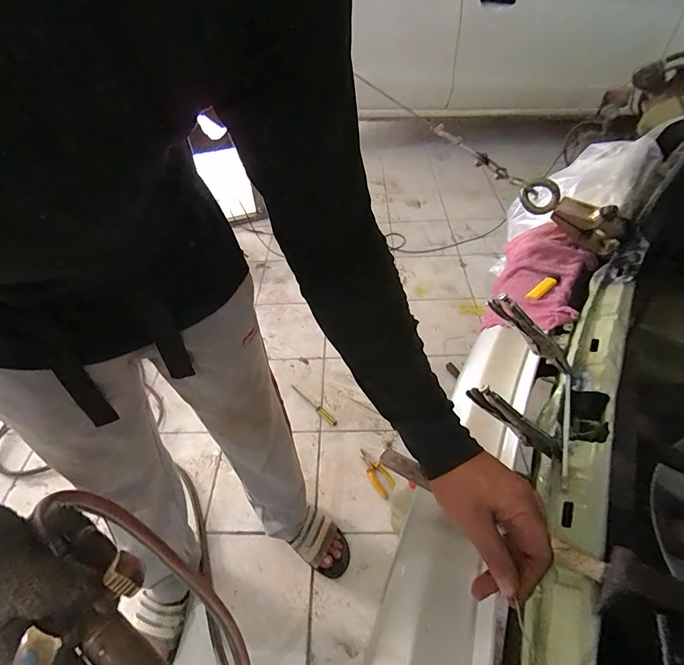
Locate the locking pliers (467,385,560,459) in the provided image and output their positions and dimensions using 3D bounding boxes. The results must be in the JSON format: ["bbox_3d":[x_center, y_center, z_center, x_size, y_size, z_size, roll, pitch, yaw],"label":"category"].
[{"bbox_3d":[0.205,0.107,0.479,0.129,0.039,0.012,38,53,-6],"label":"locking pliers"}]

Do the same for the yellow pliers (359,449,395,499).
[{"bbox_3d":[0.095,0.400,1.172,0.052,0.025,0.154,-26,51,-20],"label":"yellow pliers"}]

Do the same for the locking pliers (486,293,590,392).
[{"bbox_3d":[0.266,0.013,0.549,0.171,0.043,0.020,44,55,-5],"label":"locking pliers"}]

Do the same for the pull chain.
[{"bbox_3d":[0.281,-0.314,0.759,0.278,0.051,0.034,34,53,0],"label":"pull chain"}]

